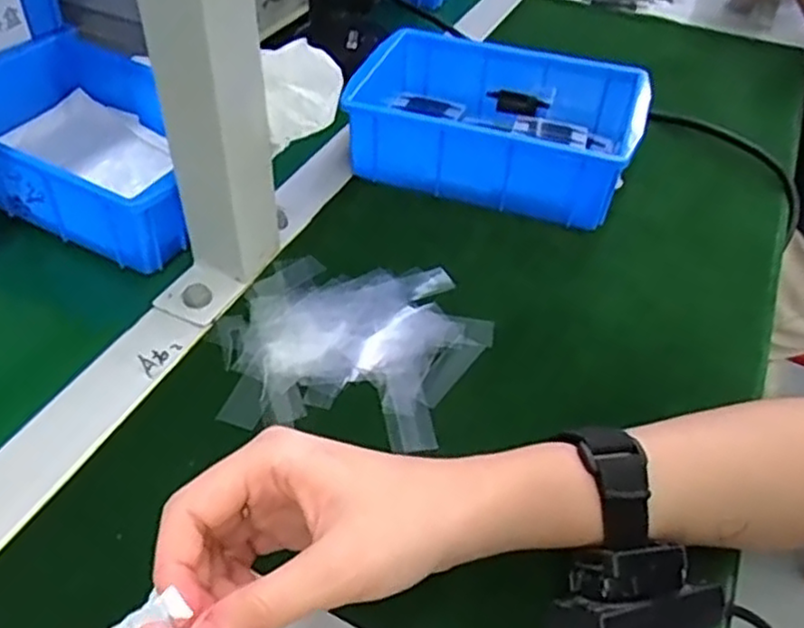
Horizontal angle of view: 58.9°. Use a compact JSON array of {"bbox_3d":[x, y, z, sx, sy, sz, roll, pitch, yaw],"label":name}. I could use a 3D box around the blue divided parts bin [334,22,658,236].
[{"bbox_3d":[0.068,-0.149,0.553,0.213,0.066,0.154,18,47,14],"label":"blue divided parts bin"}]

